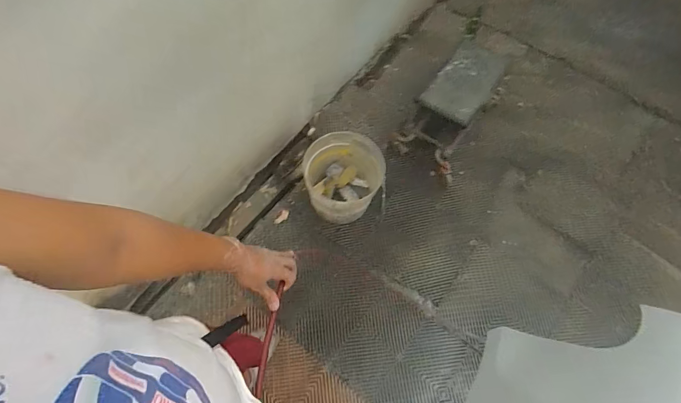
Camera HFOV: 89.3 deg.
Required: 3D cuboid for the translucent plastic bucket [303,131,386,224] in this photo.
[{"bbox_3d":[0.025,-0.082,1.477,0.340,0.301,0.312,-6,69,-5],"label":"translucent plastic bucket"}]

